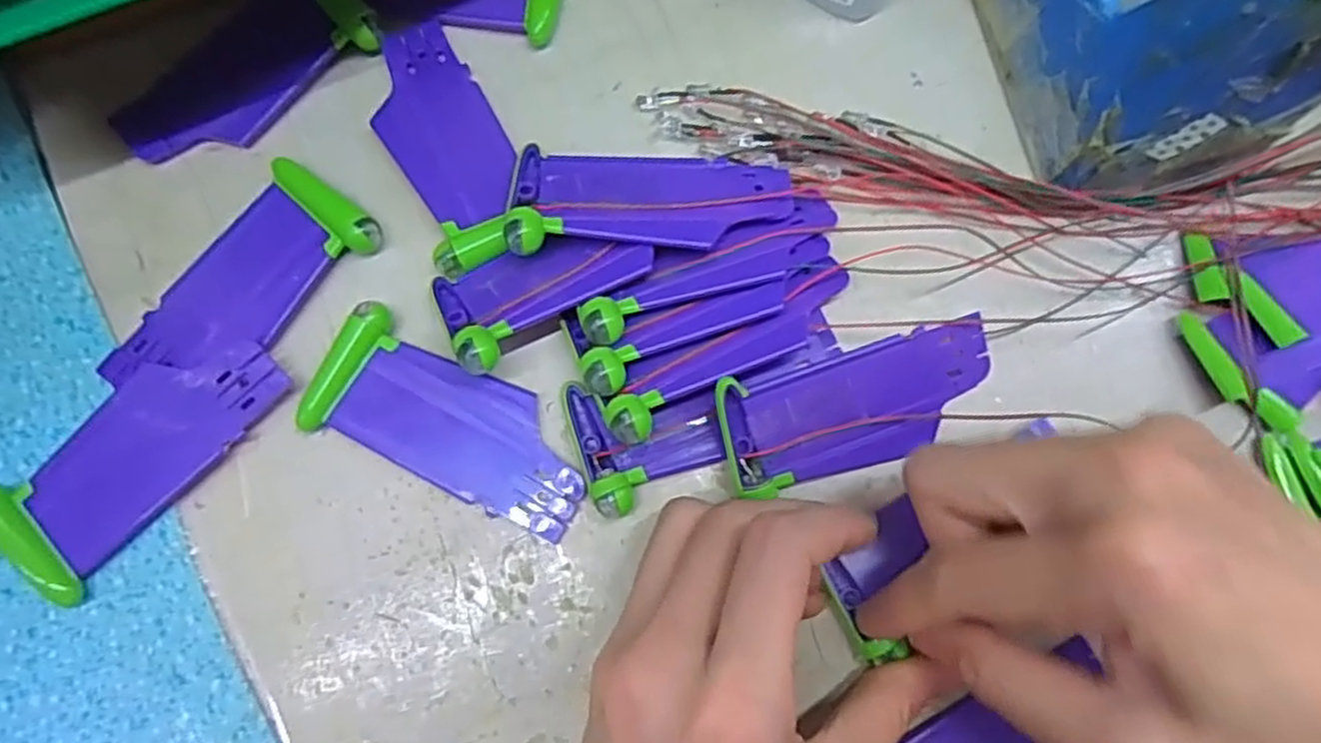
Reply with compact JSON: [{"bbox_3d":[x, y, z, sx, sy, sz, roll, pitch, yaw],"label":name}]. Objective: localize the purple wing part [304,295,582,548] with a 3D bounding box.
[{"bbox_3d":[-0.064,0.016,0.236,0.088,0.010,0.039,25,78,4],"label":"purple wing part"}]

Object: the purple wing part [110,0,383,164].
[{"bbox_3d":[-0.142,-0.103,0.259,0.087,0.011,0.039,-41,81,-9],"label":"purple wing part"}]

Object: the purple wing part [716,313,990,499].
[{"bbox_3d":[0.062,0.011,0.238,0.089,0.010,0.036,-17,97,-8],"label":"purple wing part"}]

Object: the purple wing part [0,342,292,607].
[{"bbox_3d":[-0.159,0.023,0.230,0.040,0.010,0.088,40,80,7],"label":"purple wing part"}]

